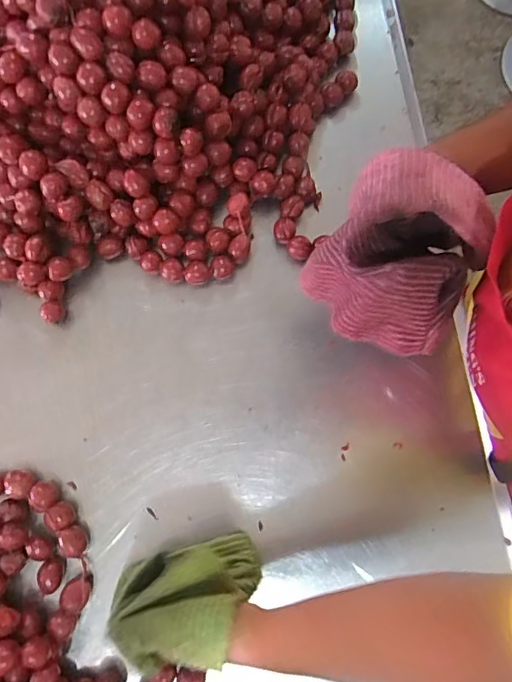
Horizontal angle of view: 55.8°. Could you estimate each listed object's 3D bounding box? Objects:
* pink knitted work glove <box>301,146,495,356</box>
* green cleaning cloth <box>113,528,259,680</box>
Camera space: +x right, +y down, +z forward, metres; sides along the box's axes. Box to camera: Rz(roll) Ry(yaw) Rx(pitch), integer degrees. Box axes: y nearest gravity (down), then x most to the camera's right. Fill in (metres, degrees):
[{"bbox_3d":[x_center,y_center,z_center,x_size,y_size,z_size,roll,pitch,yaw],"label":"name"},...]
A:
[{"bbox_3d":[0.146,-0.080,0.467,0.156,0.122,0.170,0,79,0],"label":"pink knitted work glove"},{"bbox_3d":[-0.077,0.304,0.570,0.159,0.165,0.099,-20,79,-4],"label":"green cleaning cloth"}]

